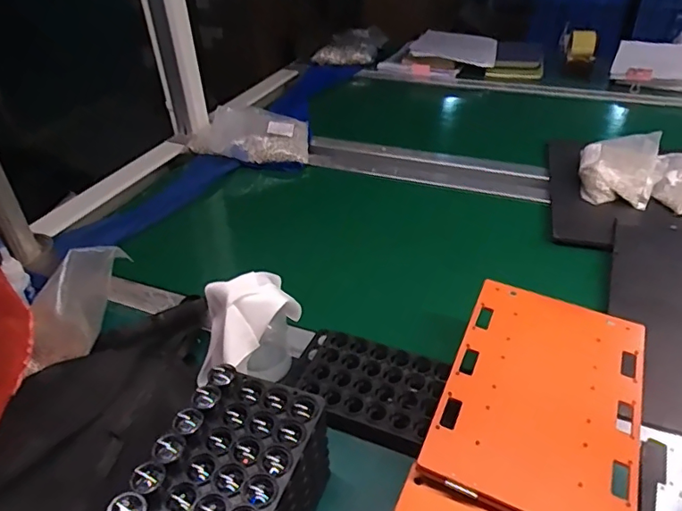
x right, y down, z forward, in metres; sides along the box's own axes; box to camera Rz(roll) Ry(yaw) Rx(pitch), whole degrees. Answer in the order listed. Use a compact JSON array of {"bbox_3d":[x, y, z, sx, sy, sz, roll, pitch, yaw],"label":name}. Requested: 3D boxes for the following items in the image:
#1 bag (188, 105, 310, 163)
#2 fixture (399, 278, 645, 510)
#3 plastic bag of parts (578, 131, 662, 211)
[{"bbox_3d":[-0.179,-0.248,1.026,0.250,0.063,0.184,3,38,9],"label":"bag"},{"bbox_3d":[0.131,0.194,0.380,0.159,0.024,0.457,14,46,22],"label":"fixture"},{"bbox_3d":[0.454,-0.149,0.837,0.116,0.048,0.180,18,43,26],"label":"plastic bag of parts"}]

